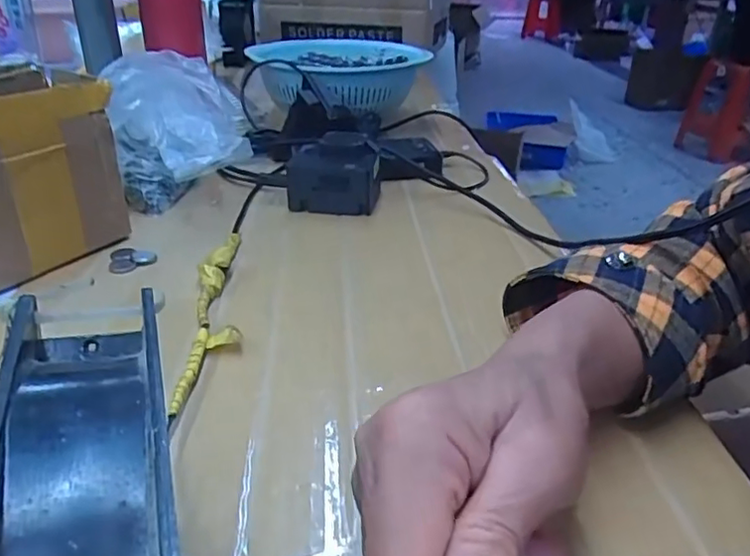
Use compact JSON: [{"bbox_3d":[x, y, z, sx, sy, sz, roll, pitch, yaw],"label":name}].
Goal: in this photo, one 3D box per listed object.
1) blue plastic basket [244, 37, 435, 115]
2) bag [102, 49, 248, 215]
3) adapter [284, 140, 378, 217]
[{"bbox_3d":[-0.045,-0.248,0.756,0.174,0.074,0.213,19,33,28],"label":"blue plastic basket"},{"bbox_3d":[-0.174,-0.128,0.535,0.108,0.126,0.083,-11,31,-19],"label":"bag"},{"bbox_3d":[-0.037,-0.091,0.549,0.081,0.057,0.060,3,29,4],"label":"adapter"}]

